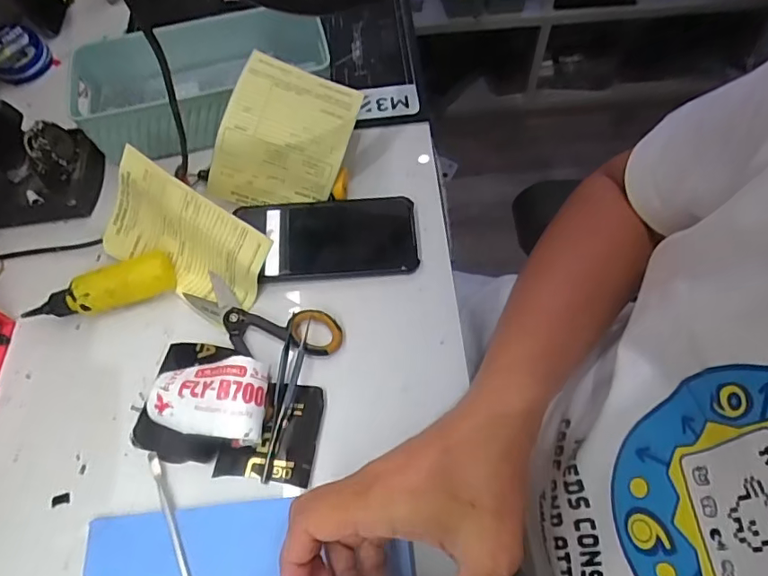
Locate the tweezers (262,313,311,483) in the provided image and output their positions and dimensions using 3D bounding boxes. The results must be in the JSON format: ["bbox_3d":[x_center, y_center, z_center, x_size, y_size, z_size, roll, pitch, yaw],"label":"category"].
[{"bbox_3d":[-0.079,0.080,0.409,0.019,0.012,0.127,8,63,7],"label":"tweezers"}]

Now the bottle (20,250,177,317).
[{"bbox_3d":[-0.237,0.005,0.450,0.118,0.037,0.030,-22,64,-8],"label":"bottle"}]

